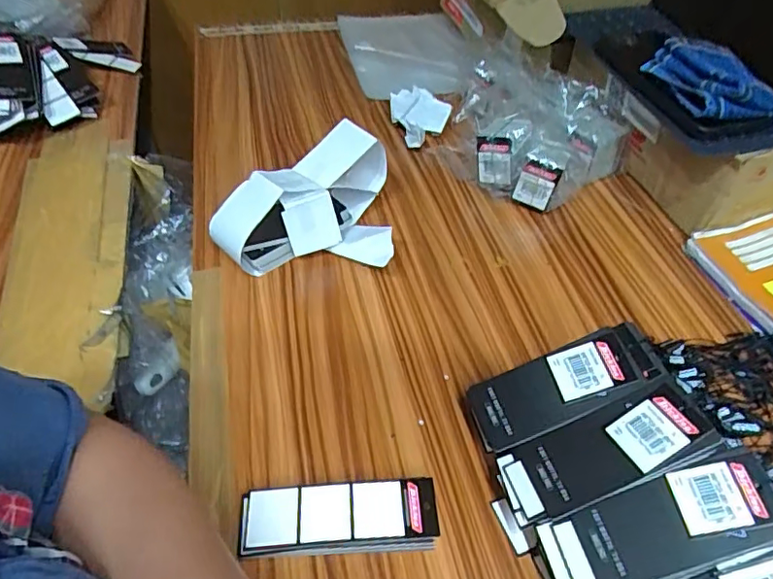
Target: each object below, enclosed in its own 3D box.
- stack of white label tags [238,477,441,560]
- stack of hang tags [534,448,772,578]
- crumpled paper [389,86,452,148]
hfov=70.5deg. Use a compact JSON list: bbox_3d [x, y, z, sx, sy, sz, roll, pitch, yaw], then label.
[{"bbox_3d":[-0.030,0.147,0.349,0.122,0.019,0.040,-2,48,-3],"label":"stack of white label tags"},{"bbox_3d":[0.154,0.141,0.313,0.138,0.027,0.049,-28,49,11],"label":"stack of hang tags"},{"bbox_3d":[0.034,-0.199,0.630,0.054,0.048,0.060,-35,57,-27],"label":"crumpled paper"}]

